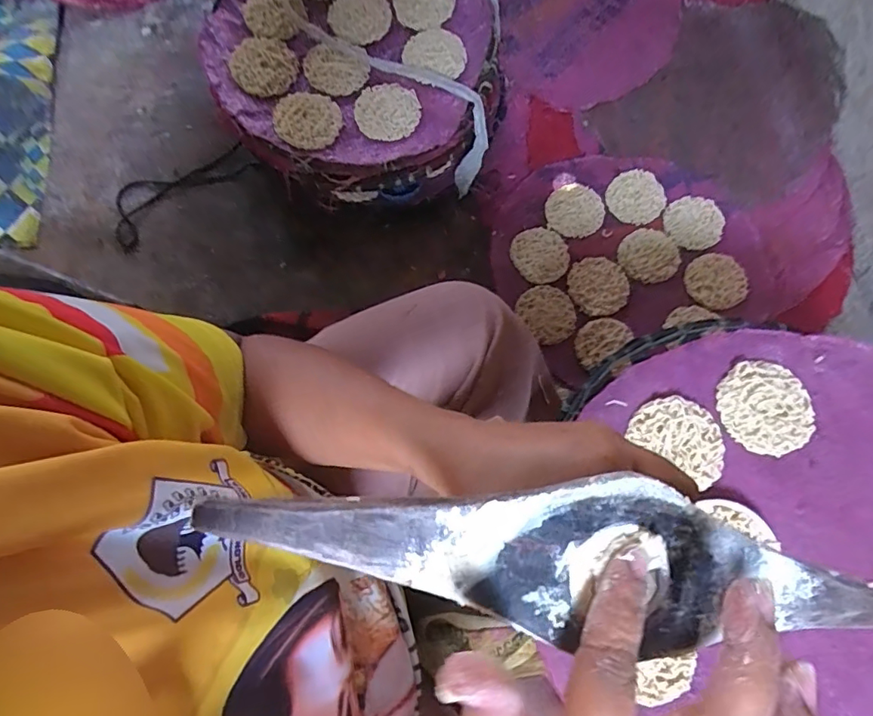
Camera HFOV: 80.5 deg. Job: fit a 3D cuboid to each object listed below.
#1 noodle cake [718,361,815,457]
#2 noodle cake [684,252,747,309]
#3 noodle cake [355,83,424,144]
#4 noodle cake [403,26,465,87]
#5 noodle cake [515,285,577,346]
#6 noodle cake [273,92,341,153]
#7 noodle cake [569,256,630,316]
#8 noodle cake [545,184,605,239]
[{"bbox_3d":[0.273,0.041,0.425,0.073,0.007,0.072,0,74,-1],"label":"noodle cake"},{"bbox_3d":[0.360,-0.098,0.663,0.075,0.011,0.072,-30,77,-9],"label":"noodle cake"},{"bbox_3d":[-0.058,-0.292,0.612,0.077,0.020,0.078,0,74,-1],"label":"noodle cake"},{"bbox_3d":[-0.001,-0.373,0.634,0.075,0.008,0.087,-16,75,-6],"label":"noodle cake"},{"bbox_3d":[0.146,-0.057,0.671,0.067,0.012,0.077,-33,77,-10],"label":"noodle cake"},{"bbox_3d":[-0.154,-0.284,0.615,0.077,0.018,0.086,-15,75,-6],"label":"noodle cake"},{"bbox_3d":[0.212,-0.095,0.675,0.073,0.014,0.078,0,74,-1],"label":"noodle cake"},{"bbox_3d":[0.189,-0.201,0.701,0.076,0.009,0.075,0,74,-1],"label":"noodle cake"}]

